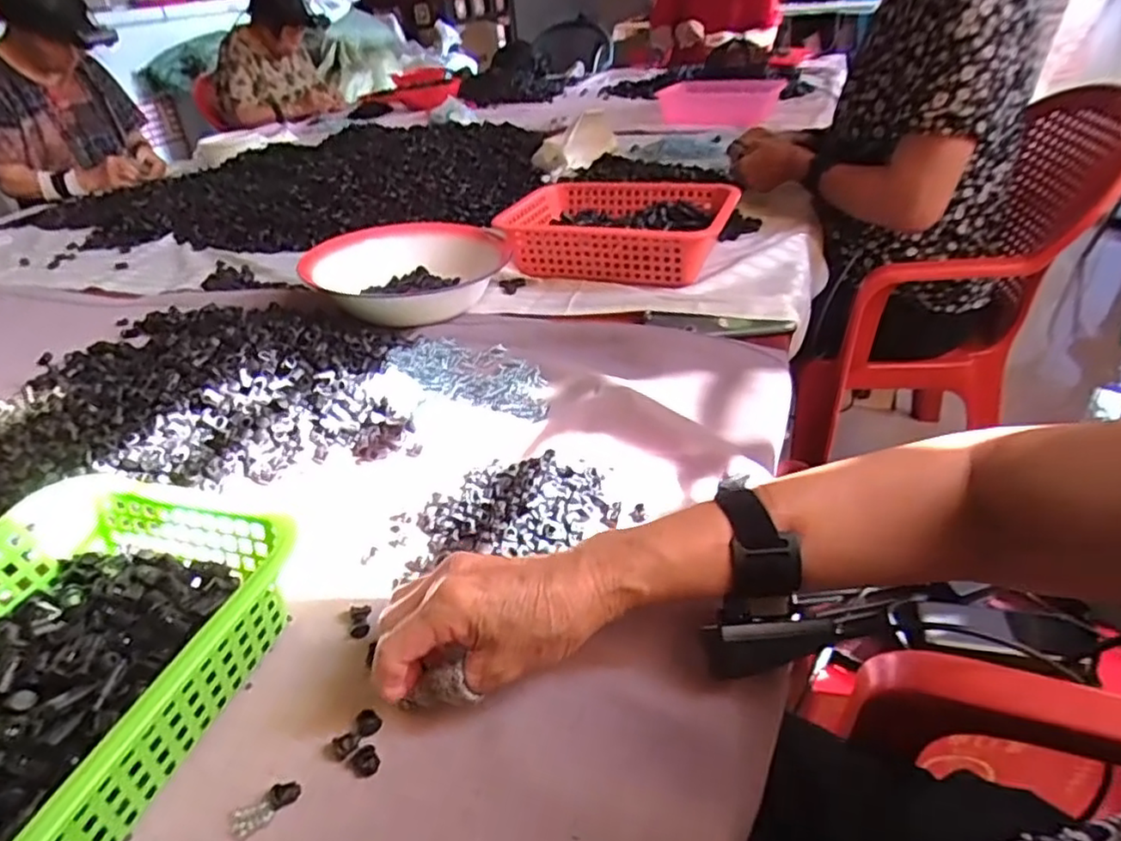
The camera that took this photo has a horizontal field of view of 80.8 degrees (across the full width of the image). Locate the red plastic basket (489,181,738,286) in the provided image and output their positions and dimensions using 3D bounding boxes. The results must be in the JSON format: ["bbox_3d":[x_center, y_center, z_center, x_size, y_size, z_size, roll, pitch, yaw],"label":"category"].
[{"bbox_3d":[0.071,-0.277,0.934,0.333,0.073,0.271,2,35,13],"label":"red plastic basket"}]

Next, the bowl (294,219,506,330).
[{"bbox_3d":[-0.192,-0.195,0.859,0.240,0.069,0.219,-5,34,3],"label":"bowl"}]

